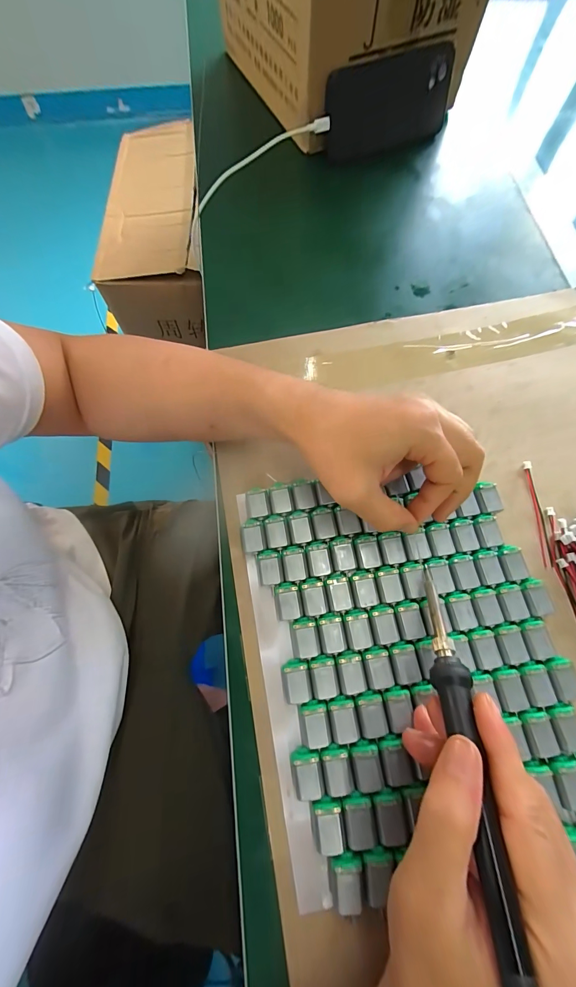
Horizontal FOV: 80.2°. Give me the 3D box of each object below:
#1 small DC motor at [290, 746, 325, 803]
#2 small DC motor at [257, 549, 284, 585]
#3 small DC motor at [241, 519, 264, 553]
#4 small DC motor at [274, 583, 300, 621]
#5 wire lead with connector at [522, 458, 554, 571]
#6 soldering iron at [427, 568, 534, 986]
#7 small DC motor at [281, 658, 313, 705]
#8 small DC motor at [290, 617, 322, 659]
[{"bbox_3d":[0.013,0.184,0.226,0.019,0.014,0.028,-9,70,-1],"label":"small DC motor"},{"bbox_3d":[-0.014,0.059,0.272,0.018,0.015,0.026,-10,70,-2],"label":"small DC motor"},{"bbox_3d":[-0.029,0.036,0.281,0.017,0.018,0.026,-6,70,-1],"label":"small DC motor"},{"bbox_3d":[-0.001,0.083,0.262,0.018,0.014,0.026,-8,70,-1],"label":"small DC motor"},{"bbox_3d":[0.212,0.016,0.289,0.008,0.009,0.090,0,70,2],"label":"wire lead with connector"},{"bbox_3d":[0.090,0.132,0.170,0.016,0.016,0.207,3,44,3],"label":"soldering iron"},{"bbox_3d":[0.006,0.133,0.245,0.018,0.014,0.027,-8,70,-1],"label":"small DC motor"},{"bbox_3d":[0.012,0.107,0.254,0.020,0.012,0.027,-8,70,-1],"label":"small DC motor"}]

